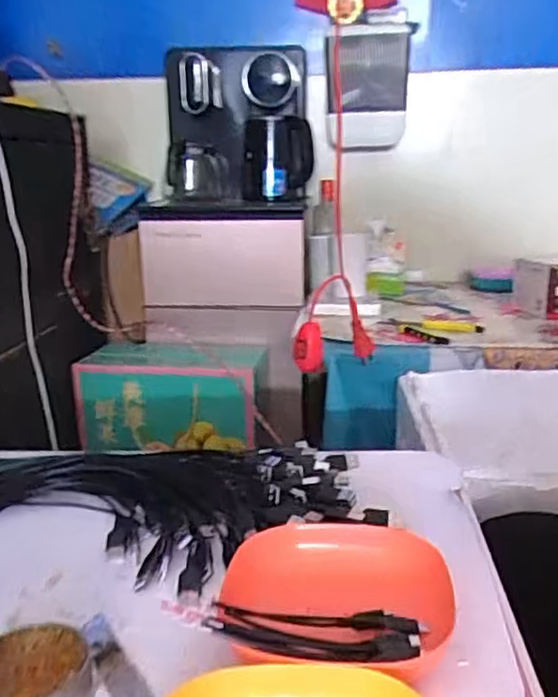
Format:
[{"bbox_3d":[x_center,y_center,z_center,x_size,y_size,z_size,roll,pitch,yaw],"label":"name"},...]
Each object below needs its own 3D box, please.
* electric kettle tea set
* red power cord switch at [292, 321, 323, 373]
[{"bbox_3d":[-0.082,-0.449,1.357,0.288,0.300,0.225,-1,15,-1],"label":"electric kettle tea set"},{"bbox_3d":[0.030,-0.001,0.705,0.031,0.051,0.016,0,15,0],"label":"red power cord switch"}]

